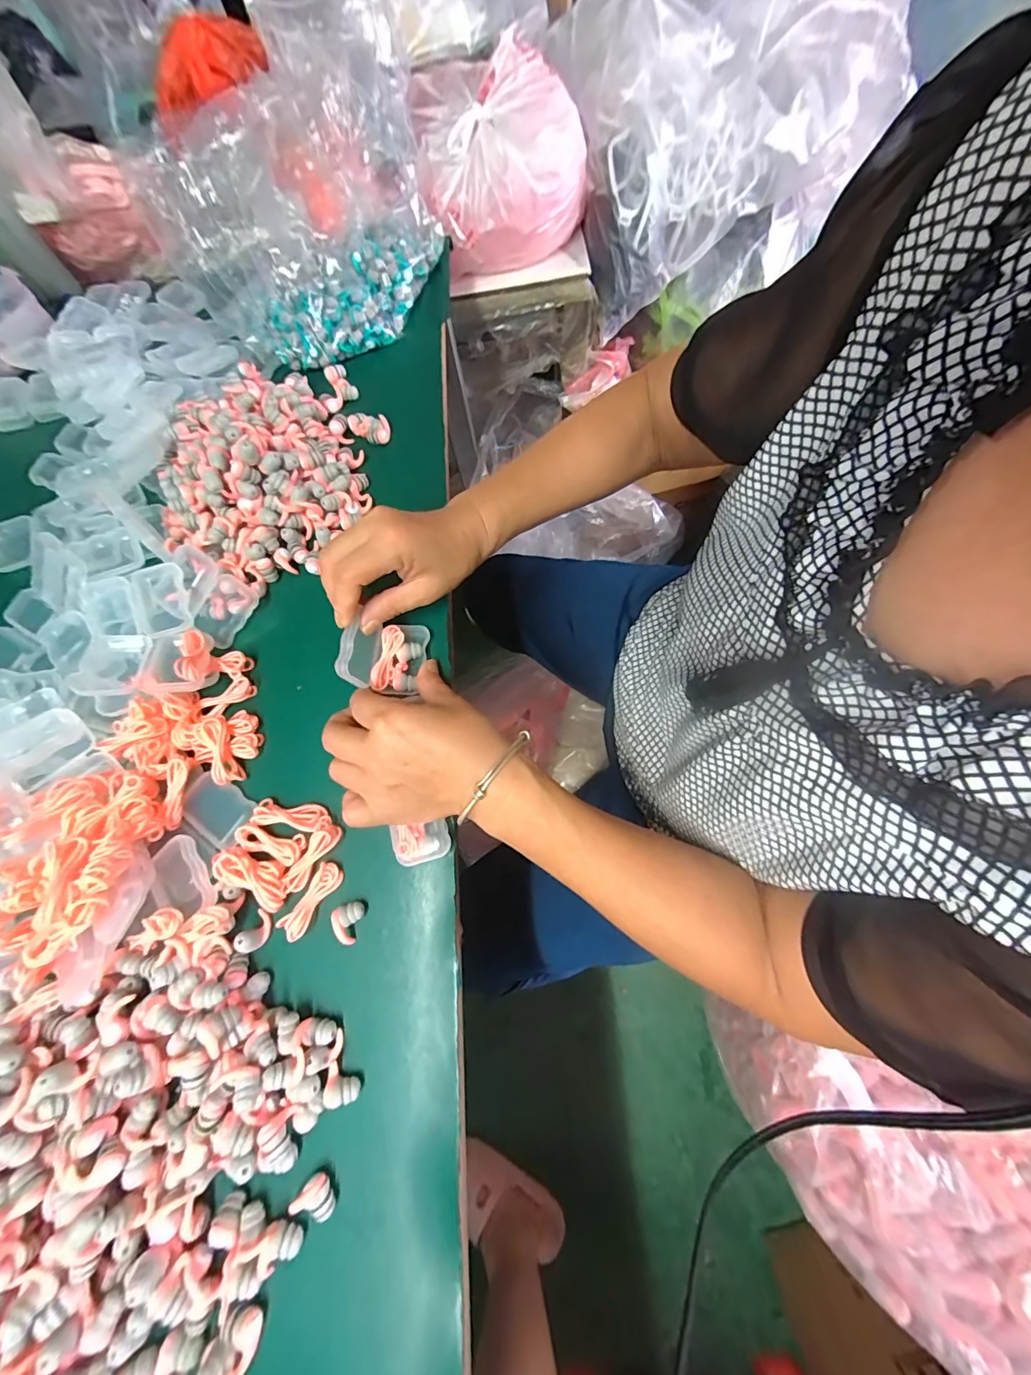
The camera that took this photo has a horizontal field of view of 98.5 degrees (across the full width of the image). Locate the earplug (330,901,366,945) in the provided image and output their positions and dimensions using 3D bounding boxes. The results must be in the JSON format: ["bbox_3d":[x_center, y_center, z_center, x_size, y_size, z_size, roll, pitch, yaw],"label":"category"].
[{"bbox_3d":[-0.108,0.149,0.283,0.018,0.010,0.024,17,74,10],"label":"earplug"}]

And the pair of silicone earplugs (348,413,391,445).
[{"bbox_3d":[-0.134,-0.243,0.414,0.040,0.012,0.024,31,74,11],"label":"pair of silicone earplugs"}]

